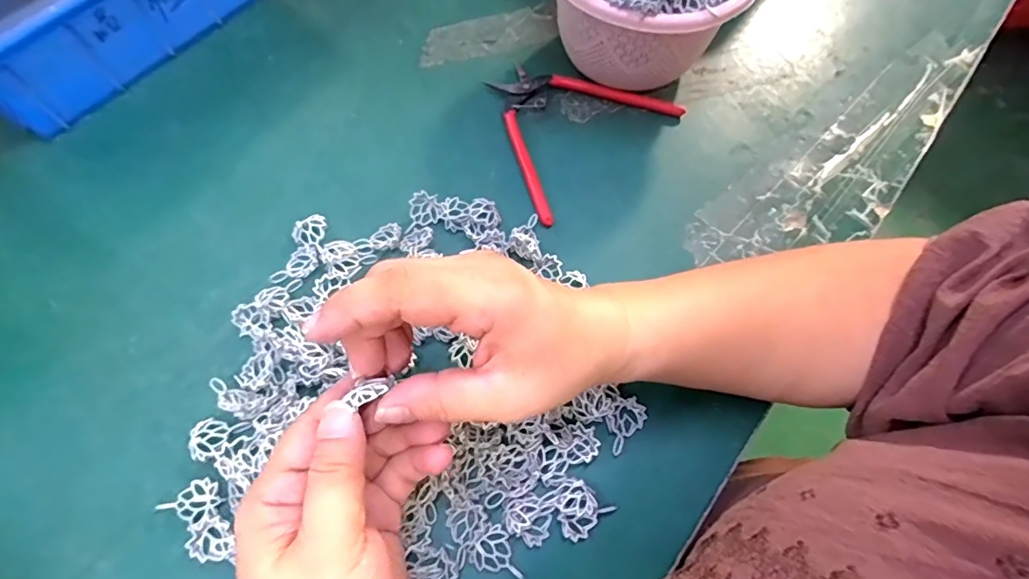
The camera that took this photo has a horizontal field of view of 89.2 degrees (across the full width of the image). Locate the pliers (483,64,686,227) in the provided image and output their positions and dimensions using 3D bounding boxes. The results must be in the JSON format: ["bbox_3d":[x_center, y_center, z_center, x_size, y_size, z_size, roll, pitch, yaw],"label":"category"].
[{"bbox_3d":[0.034,-0.131,0.401,0.121,0.009,0.148,42,70,16],"label":"pliers"}]

